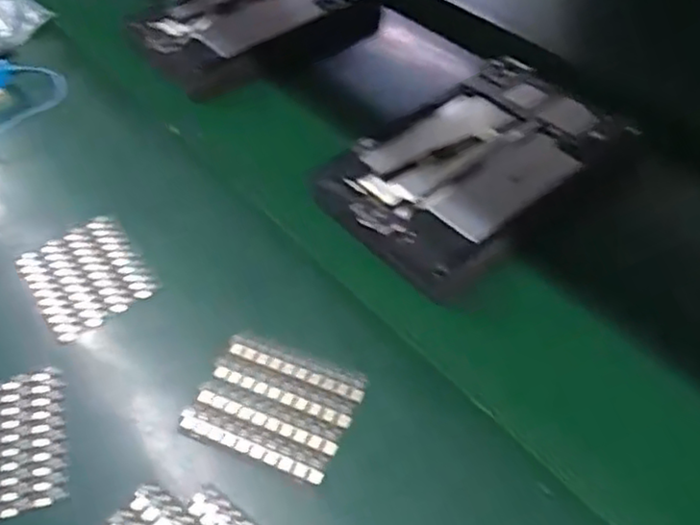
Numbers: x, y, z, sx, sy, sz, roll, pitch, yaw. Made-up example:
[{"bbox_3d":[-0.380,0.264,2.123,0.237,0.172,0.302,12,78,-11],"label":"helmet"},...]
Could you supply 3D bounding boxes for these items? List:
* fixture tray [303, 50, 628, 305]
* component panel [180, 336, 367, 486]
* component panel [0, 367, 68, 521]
[{"bbox_3d":[0.104,-0.079,0.566,0.245,0.033,0.154,-35,56,-24],"label":"fixture tray"},{"bbox_3d":[-0.049,0.092,0.447,0.099,0.006,0.078,17,53,17],"label":"component panel"},{"bbox_3d":[-0.227,0.119,0.443,0.080,0.004,0.099,-15,50,-9],"label":"component panel"}]

